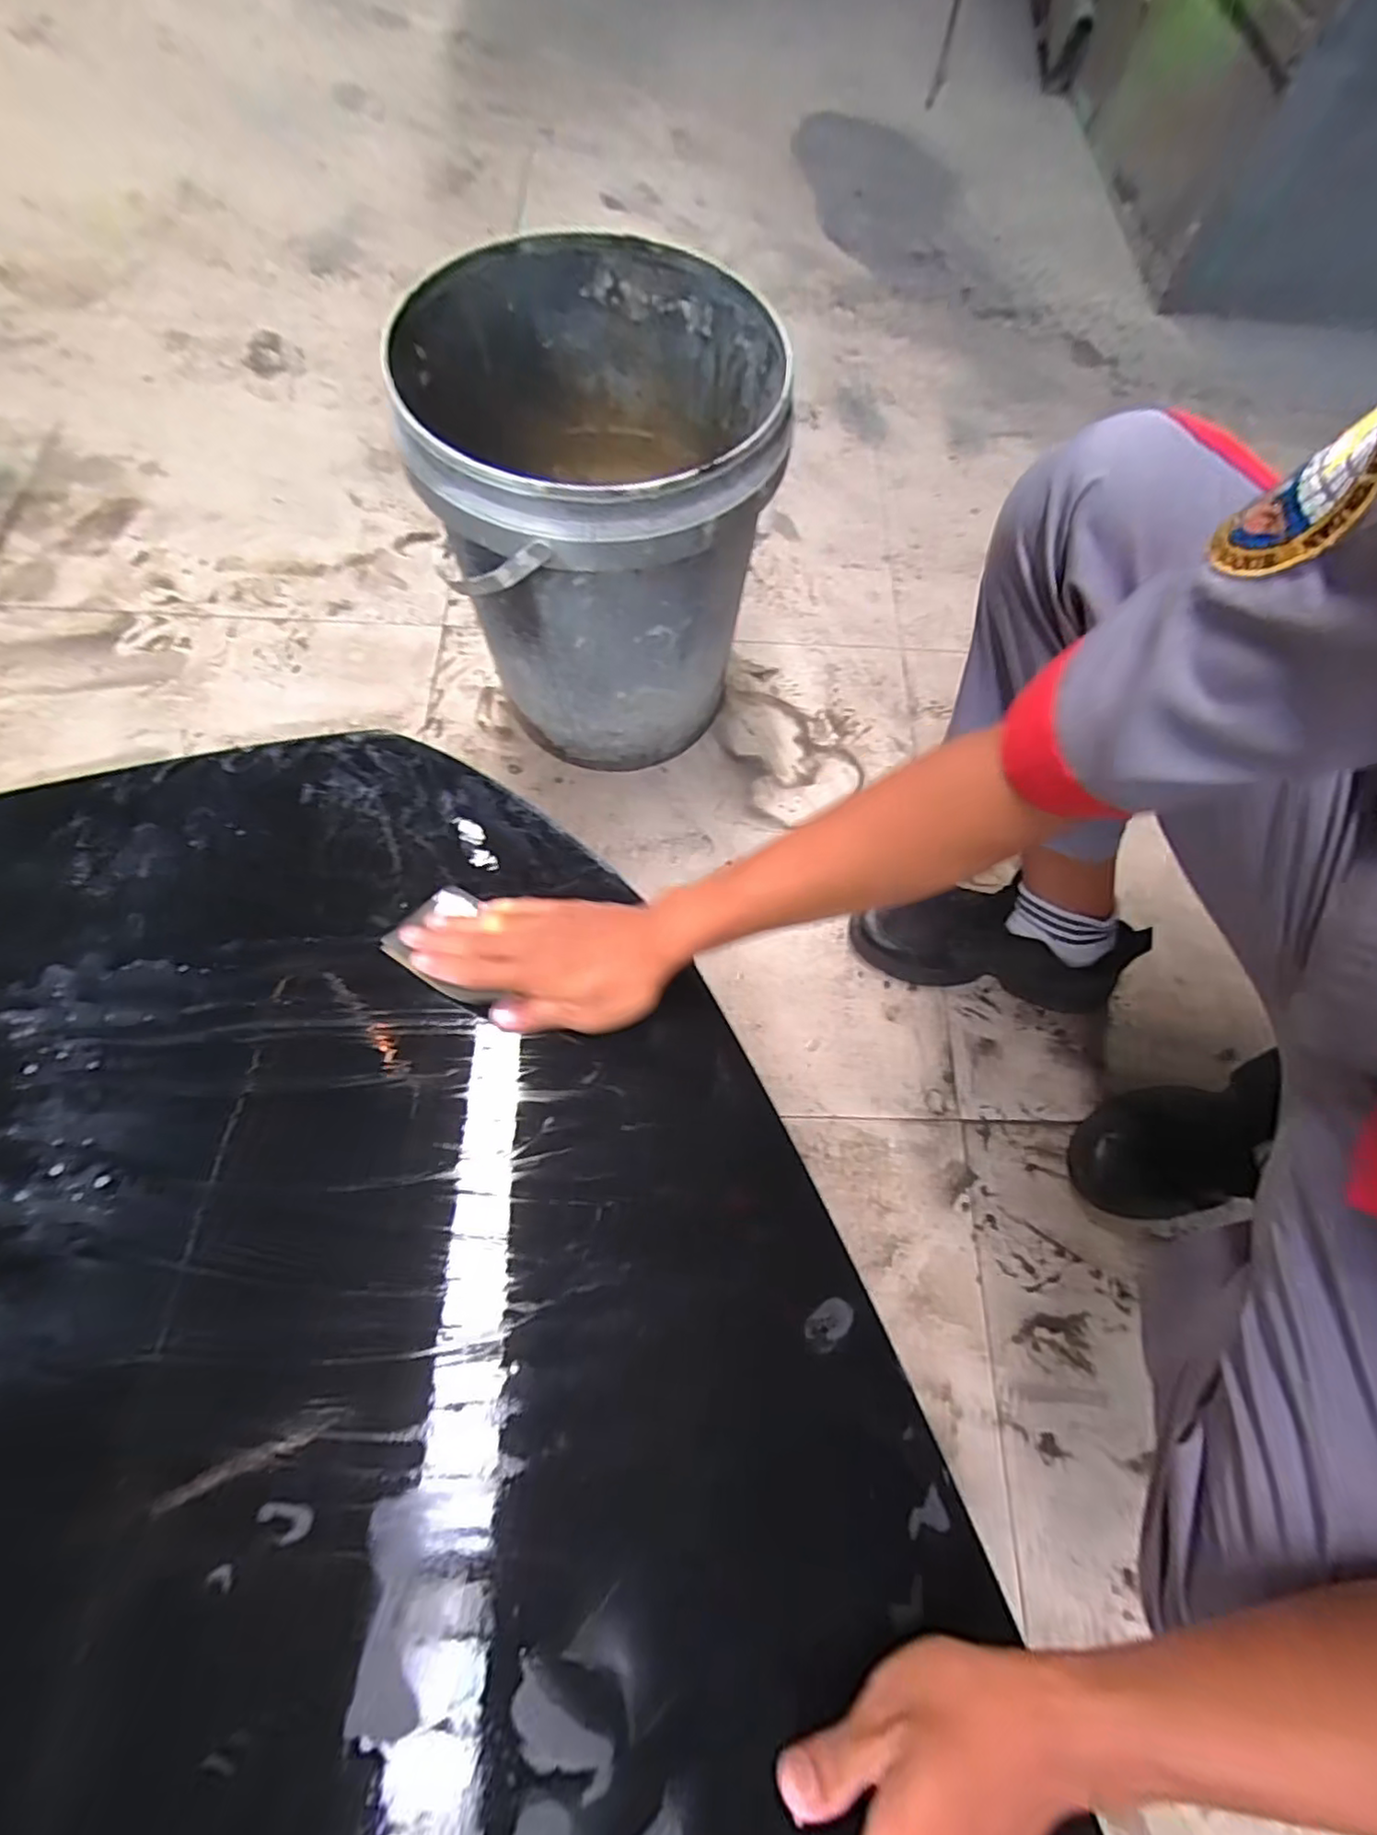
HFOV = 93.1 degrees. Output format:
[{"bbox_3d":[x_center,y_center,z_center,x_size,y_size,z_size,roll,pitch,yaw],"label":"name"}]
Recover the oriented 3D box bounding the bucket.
[{"bbox_3d":[-0.079,-0.367,0.644,0.285,0.336,0.313,1,70,-3],"label":"bucket"}]

